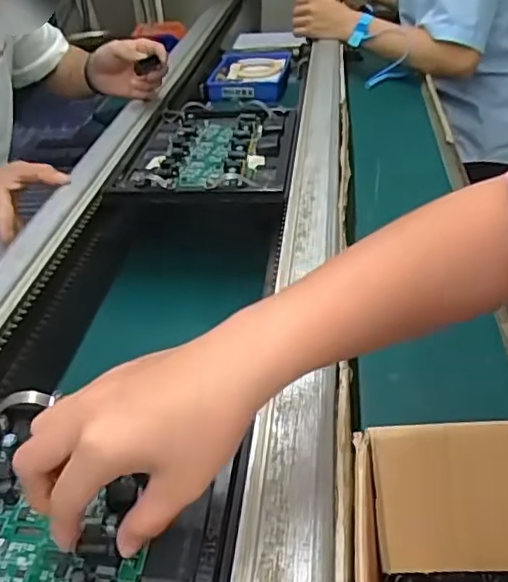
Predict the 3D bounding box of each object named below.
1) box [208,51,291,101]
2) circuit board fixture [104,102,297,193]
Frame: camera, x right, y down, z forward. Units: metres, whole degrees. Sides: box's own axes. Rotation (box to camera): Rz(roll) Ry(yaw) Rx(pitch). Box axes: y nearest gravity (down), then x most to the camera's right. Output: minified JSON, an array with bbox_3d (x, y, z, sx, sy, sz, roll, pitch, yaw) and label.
[{"bbox_3d":[-0.007,-0.458,1.264,0.153,0.045,0.222,5,37,7],"label":"box"},{"bbox_3d":[-0.054,-0.179,0.745,0.197,0.031,0.245,4,37,5],"label":"circuit board fixture"}]

